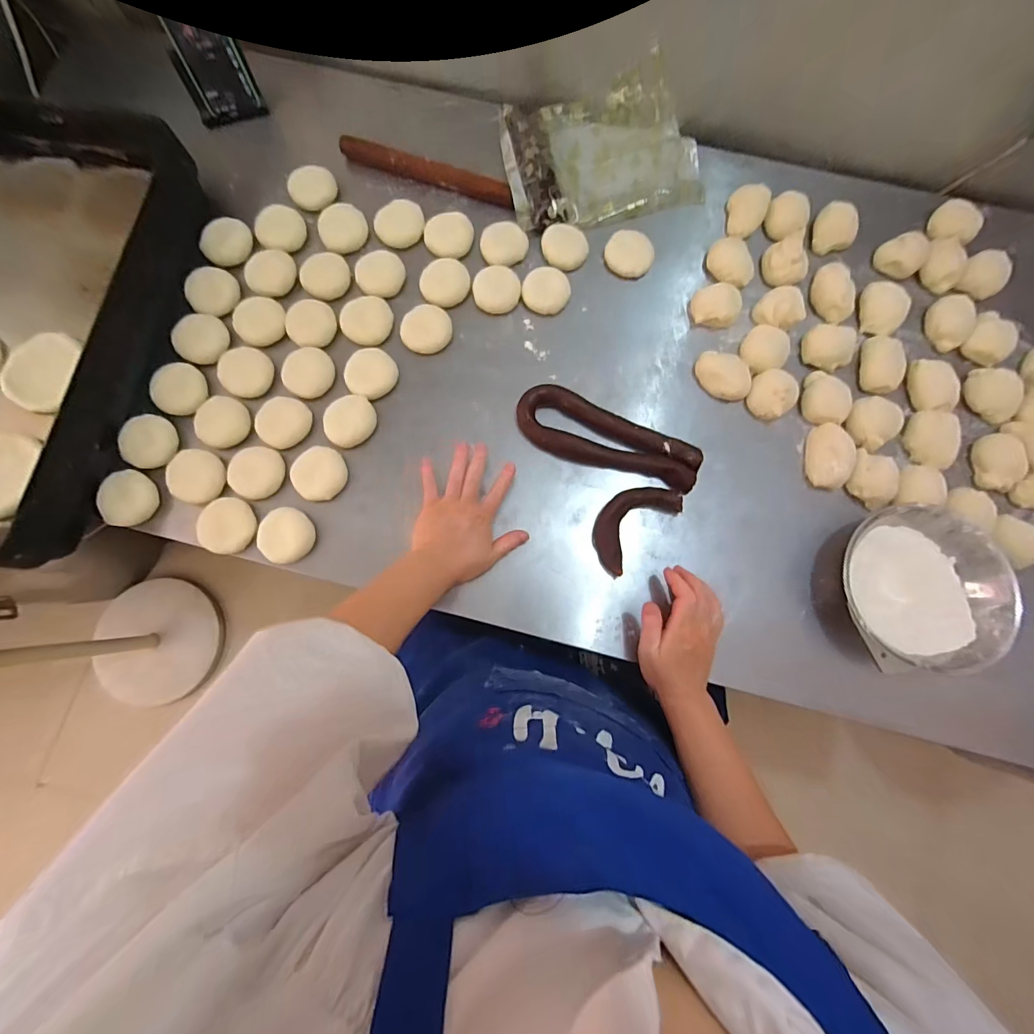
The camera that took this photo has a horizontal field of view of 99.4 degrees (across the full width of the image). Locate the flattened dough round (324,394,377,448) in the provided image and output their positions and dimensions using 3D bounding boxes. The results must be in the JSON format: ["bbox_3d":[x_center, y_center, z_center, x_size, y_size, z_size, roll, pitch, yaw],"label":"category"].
[{"bbox_3d":[-0.218,-0.128,0.573,0.065,0.010,0.071,0,80,-1],"label":"flattened dough round"}]

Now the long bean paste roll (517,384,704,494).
[{"bbox_3d":[0.116,-0.098,0.572,0.241,0.022,0.078,26,81,4],"label":"long bean paste roll"}]

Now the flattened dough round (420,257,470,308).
[{"bbox_3d":[-0.101,-0.329,0.617,0.067,0.014,0.066,0,80,-1],"label":"flattened dough round"}]

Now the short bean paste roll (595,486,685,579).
[{"bbox_3d":[0.144,0.005,0.554,0.129,0.027,0.071,-44,83,-8],"label":"short bean paste roll"}]

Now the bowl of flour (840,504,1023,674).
[{"bbox_3d":[0.474,0.082,0.520,0.175,0.066,0.179,0,80,-1],"label":"bowl of flour"}]

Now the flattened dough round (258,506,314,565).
[{"bbox_3d":[-0.286,0.023,0.545,0.061,0.022,0.066,0,80,-1],"label":"flattened dough round"}]

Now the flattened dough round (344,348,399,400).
[{"bbox_3d":[-0.195,-0.191,0.585,0.066,0.021,0.061,0,80,-1],"label":"flattened dough round"}]

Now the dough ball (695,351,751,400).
[{"bbox_3d":[0.277,-0.190,0.588,0.074,0.022,0.052,29,81,4],"label":"dough ball"}]

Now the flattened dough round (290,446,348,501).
[{"bbox_3d":[-0.251,-0.055,0.558,0.065,0.019,0.064,0,80,-1],"label":"flattened dough round"}]

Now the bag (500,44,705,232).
[{"bbox_3d":[0.127,-0.546,0.649,0.290,0.042,0.219,-10,80,-2],"label":"bag"}]

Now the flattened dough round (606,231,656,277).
[{"bbox_3d":[0.161,-0.375,0.629,0.068,0.028,0.055,22,80,3],"label":"flattened dough round"}]

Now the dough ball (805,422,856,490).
[{"bbox_3d":[0.401,-0.078,0.562,0.044,0.031,0.083,9,80,1],"label":"dough ball"}]

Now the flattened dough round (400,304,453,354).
[{"bbox_3d":[-0.125,-0.258,0.601,0.061,0.018,0.066,0,80,-1],"label":"flattened dough round"}]

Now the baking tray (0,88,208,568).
[{"bbox_3d":[-0.690,-0.265,0.563,0.436,0.087,0.594,8,79,2],"label":"baking tray"}]

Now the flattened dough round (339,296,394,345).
[{"bbox_3d":[-0.206,-0.270,0.599,0.066,0.010,0.063,0,80,-1],"label":"flattened dough round"}]

